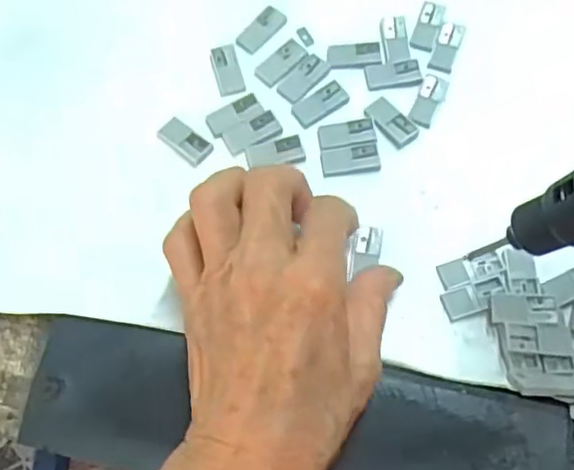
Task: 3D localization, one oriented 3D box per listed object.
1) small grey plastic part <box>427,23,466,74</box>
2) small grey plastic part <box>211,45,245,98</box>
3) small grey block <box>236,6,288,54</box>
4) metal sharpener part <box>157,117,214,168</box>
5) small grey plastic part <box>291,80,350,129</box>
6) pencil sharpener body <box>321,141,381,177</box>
[{"bbox_3d":[0.083,-0.098,0.331,0.013,0.004,0.032,18,68,8],"label":"small grey plastic part"},{"bbox_3d":[-0.030,-0.086,0.327,0.014,0.004,0.031,-13,67,-5],"label":"small grey plastic part"},{"bbox_3d":[-0.013,-0.110,0.336,0.014,0.004,0.031,37,72,15],"label":"small grey block"},{"bbox_3d":[-0.050,-0.046,0.312,0.029,0.005,0.015,42,73,17],"label":"metal sharpener part"},{"bbox_3d":[0.016,-0.067,0.318,0.030,0.004,0.015,-35,70,-14],"label":"small grey plastic part"},{"bbox_3d":[0.031,-0.037,0.305,0.028,0.004,0.015,-8,66,-3],"label":"pencil sharpener body"}]

